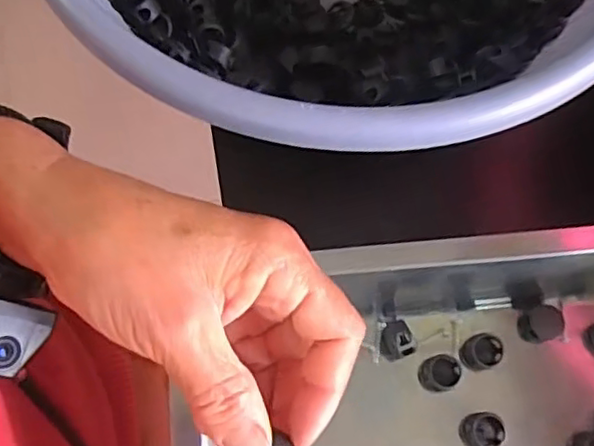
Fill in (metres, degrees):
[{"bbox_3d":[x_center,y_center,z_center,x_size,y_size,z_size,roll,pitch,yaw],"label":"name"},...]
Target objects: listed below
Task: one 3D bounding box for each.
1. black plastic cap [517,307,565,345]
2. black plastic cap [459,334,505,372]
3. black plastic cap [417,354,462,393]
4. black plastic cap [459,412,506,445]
[{"bbox_3d":[0.121,0.050,0.313,0.021,0.015,0.017,-21,74,-8],"label":"black plastic cap"},{"bbox_3d":[0.090,0.062,0.308,0.020,0.014,0.016,-16,74,-7],"label":"black plastic cap"},{"bbox_3d":[0.068,0.072,0.304,0.019,0.013,0.017,-9,73,-5],"label":"black plastic cap"},{"bbox_3d":[0.087,0.098,0.298,0.018,0.013,0.017,1,73,-2],"label":"black plastic cap"}]

